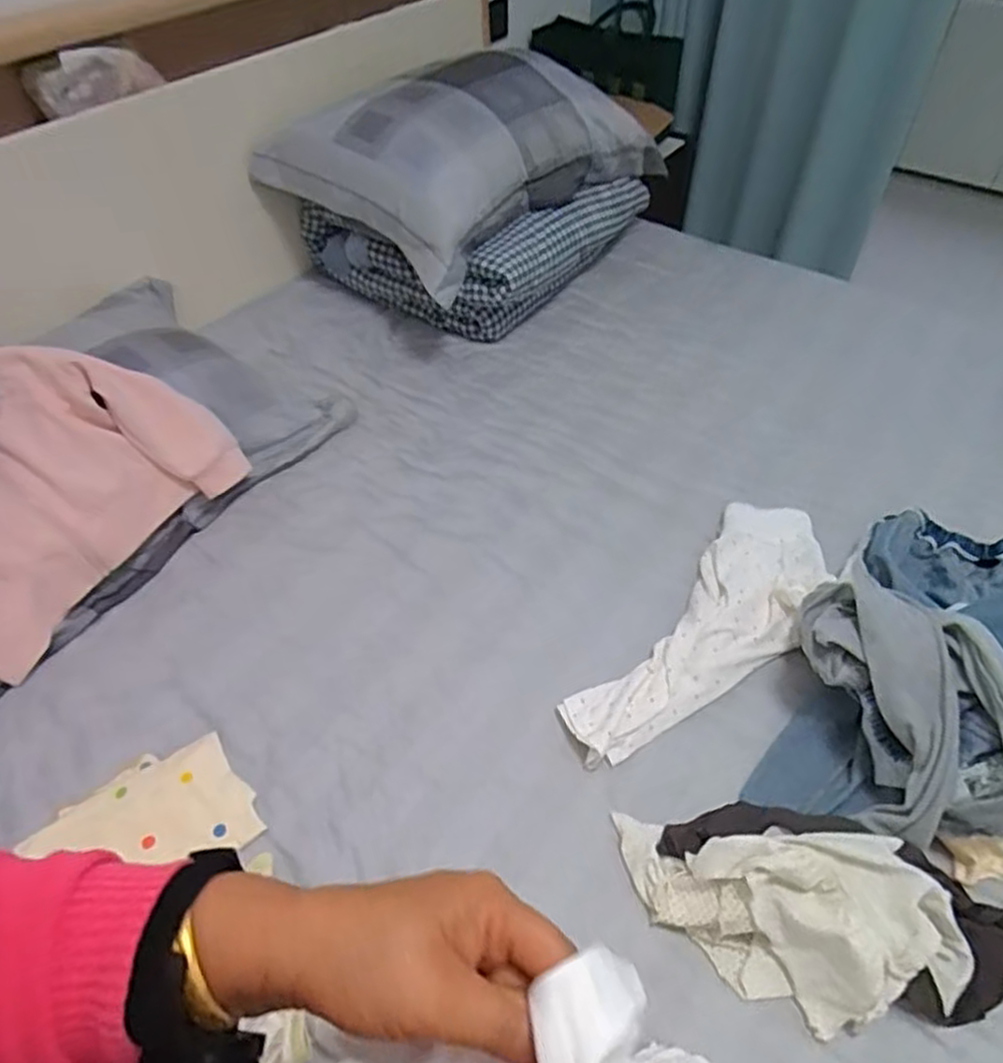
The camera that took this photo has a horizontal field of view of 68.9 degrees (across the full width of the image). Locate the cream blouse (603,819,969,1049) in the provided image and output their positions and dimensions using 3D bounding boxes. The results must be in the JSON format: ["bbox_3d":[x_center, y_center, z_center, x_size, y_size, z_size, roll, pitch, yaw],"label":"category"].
[{"bbox_3d":[0.265,0.347,0.665,0.305,0.077,0.162,6,49,6],"label":"cream blouse"}]

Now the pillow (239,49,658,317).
[{"bbox_3d":[-0.036,-0.743,1.384,0.447,0.199,0.717,32,56,25],"label":"pillow"}]

